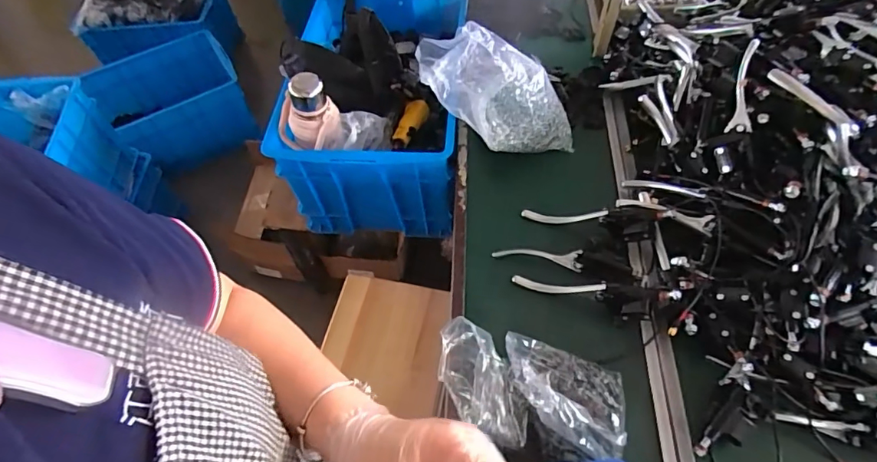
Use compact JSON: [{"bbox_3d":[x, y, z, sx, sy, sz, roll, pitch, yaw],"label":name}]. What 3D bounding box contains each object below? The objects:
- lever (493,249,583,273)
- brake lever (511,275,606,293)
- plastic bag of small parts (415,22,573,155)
[{"bbox_3d":[0.160,0.038,0.780,0.140,0.028,0.026,13,59,11],"label":"lever"},{"bbox_3d":[0.184,0.086,0.739,0.142,0.020,0.014,2,55,30],"label":"brake lever"},{"bbox_3d":[0.081,-0.256,0.858,0.320,0.189,0.134,23,61,17],"label":"plastic bag of small parts"}]

